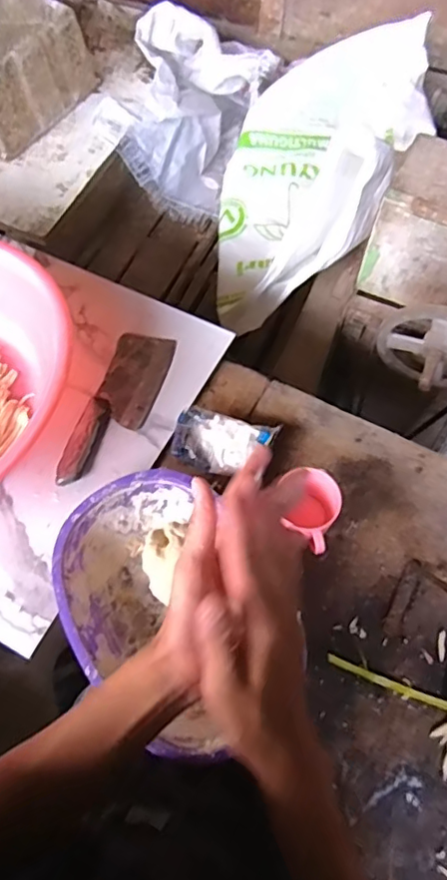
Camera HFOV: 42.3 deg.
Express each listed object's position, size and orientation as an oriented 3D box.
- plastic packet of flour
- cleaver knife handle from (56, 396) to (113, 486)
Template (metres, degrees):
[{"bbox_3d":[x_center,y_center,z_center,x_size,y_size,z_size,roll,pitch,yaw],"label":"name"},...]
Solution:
[{"bbox_3d":[-0.003,0.004,0.741,0.123,0.037,0.079,19,65,7],"label":"plastic packet of flour"},{"bbox_3d":[-0.179,0.002,0.749,0.040,0.016,0.126,14,64,5],"label":"cleaver knife handle"}]

